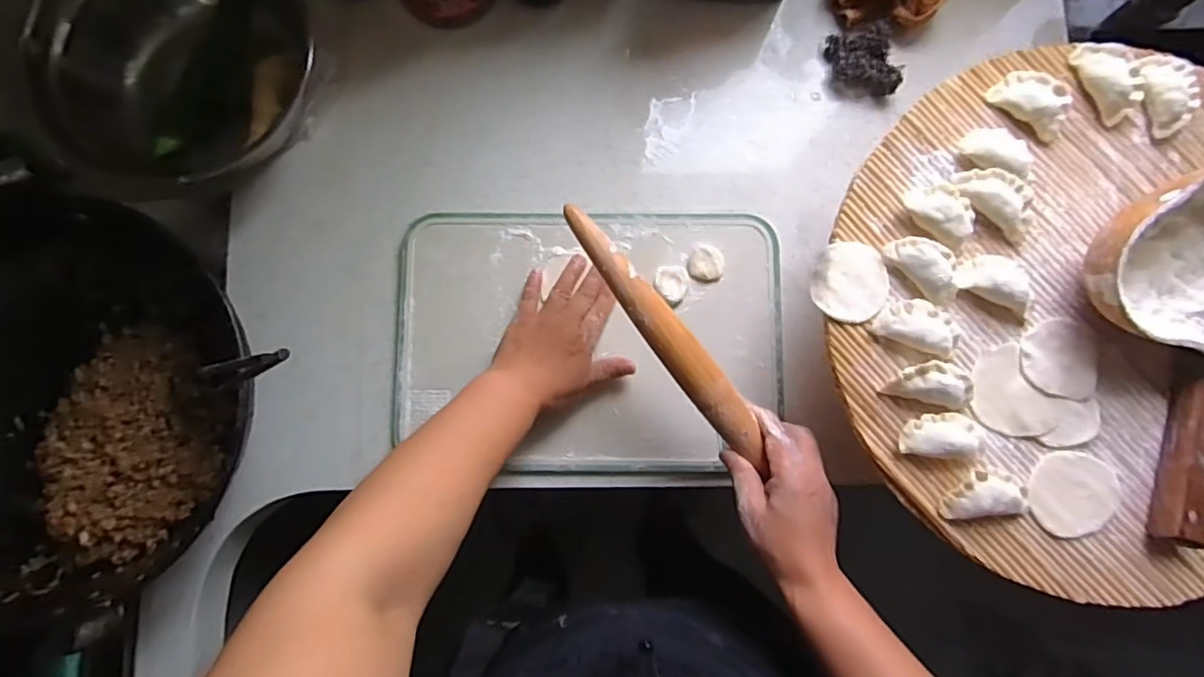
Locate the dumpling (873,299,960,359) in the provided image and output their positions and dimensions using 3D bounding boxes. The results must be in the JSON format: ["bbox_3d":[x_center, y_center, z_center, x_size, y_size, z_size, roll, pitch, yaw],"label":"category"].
[{"bbox_3d":[0.236,-0.009,0.422,0.063,0.015,0.035,23,84,3],"label":"dumpling"}]

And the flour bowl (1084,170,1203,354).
[{"bbox_3d":[0.400,-0.043,0.398,0.122,0.069,0.129,0,83,1],"label":"flour bowl"}]

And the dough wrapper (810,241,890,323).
[{"bbox_3d":[0.188,-0.042,0.428,0.054,0.005,0.059,0,83,1],"label":"dough wrapper"}]

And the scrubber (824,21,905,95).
[{"bbox_3d":[0.258,-0.274,0.565,0.054,0.030,0.075,-13,83,-1],"label":"scrubber"}]

